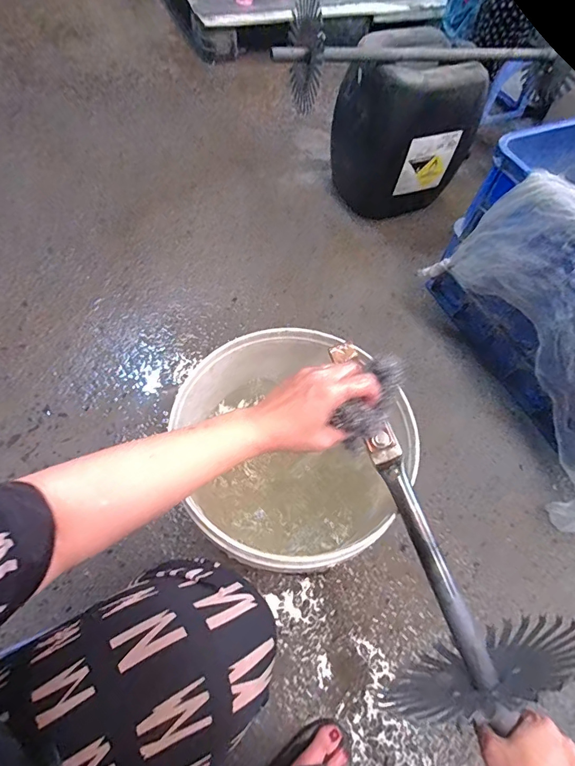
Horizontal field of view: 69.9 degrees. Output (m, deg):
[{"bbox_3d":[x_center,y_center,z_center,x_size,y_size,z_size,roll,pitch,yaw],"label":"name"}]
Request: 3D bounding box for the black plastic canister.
[{"bbox_3d":[0.313,-0.690,1.135,0.298,0.369,0.260,-16,63,-13],"label":"black plastic canister"}]

